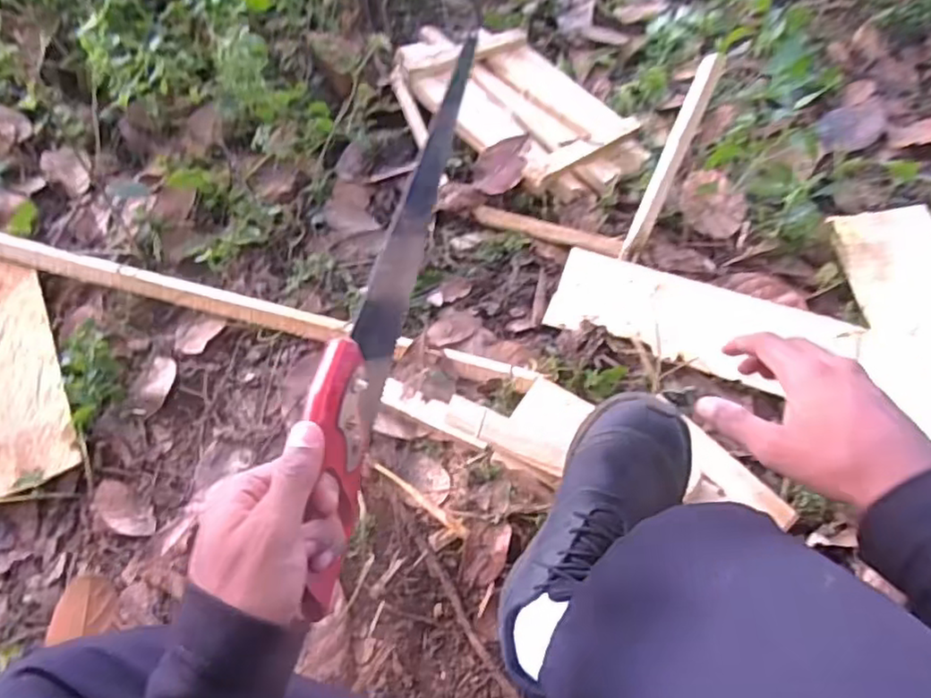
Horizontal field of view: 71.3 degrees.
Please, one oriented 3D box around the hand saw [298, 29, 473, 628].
[{"bbox_3d":[-0.050,-0.049,0.441,0.025,0.086,0.417,10,64,5],"label":"hand saw"}]

